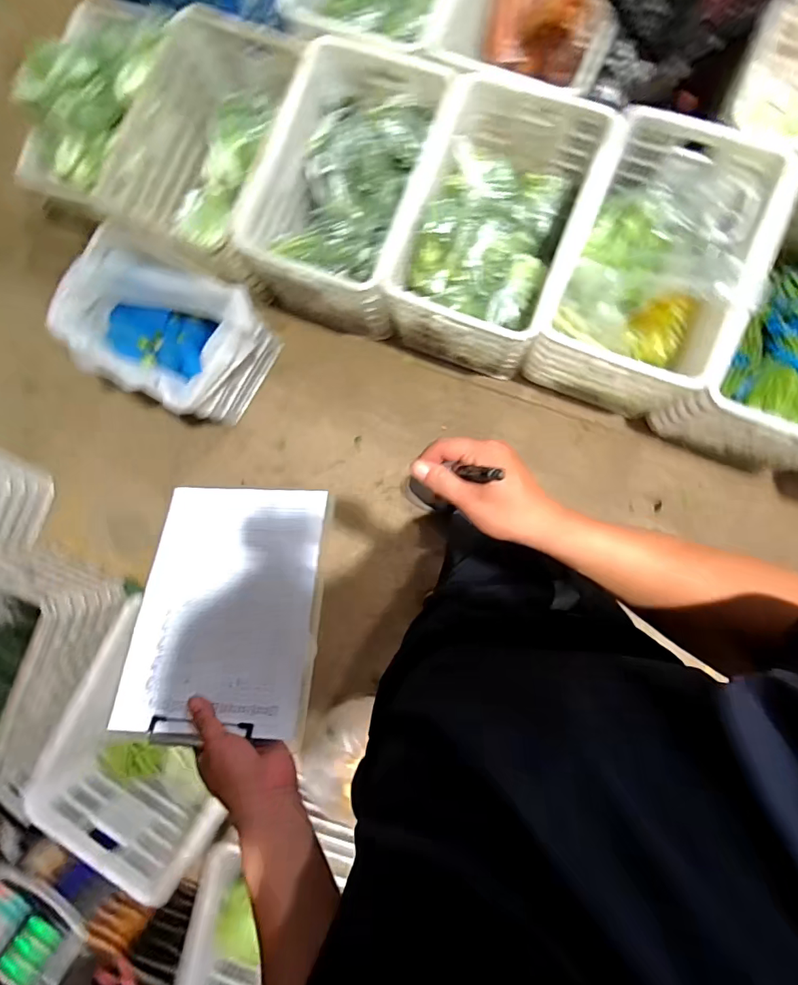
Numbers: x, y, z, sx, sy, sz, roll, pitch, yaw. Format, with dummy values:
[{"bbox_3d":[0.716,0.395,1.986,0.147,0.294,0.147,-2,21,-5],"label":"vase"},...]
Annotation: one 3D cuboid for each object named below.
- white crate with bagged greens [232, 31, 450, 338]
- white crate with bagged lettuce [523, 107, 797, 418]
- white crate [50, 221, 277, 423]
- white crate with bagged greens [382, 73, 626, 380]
[{"bbox_3d":[-0.129,-0.834,1.284,0.420,0.297,0.613,20,89,8],"label":"white crate with bagged greens"},{"bbox_3d":[0.640,-0.571,1.197,0.420,0.334,0.609,22,90,8],"label":"white crate with bagged lettuce"},{"bbox_3d":[-0.657,-0.469,1.326,0.534,0.260,0.391,26,90,8],"label":"white crate"},{"bbox_3d":[0.268,-0.711,1.248,0.416,0.342,0.636,23,90,8],"label":"white crate with bagged greens"}]

